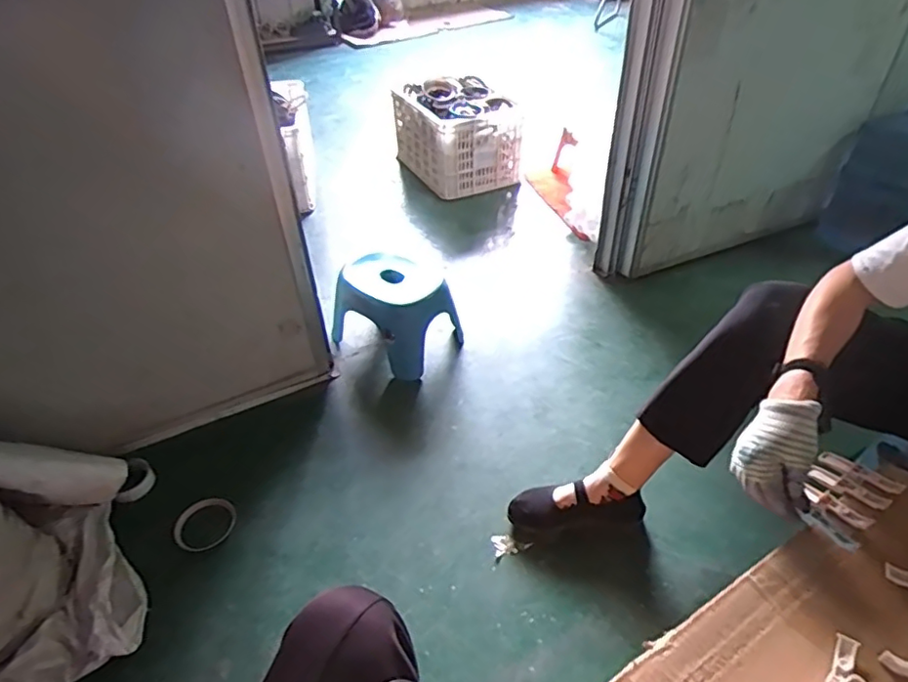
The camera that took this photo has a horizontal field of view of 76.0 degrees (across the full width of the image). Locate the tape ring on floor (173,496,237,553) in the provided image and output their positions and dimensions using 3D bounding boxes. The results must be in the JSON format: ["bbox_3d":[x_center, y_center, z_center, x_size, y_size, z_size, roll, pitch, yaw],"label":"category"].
[{"bbox_3d":[-0.460,0.336,1.074,0.095,0.014,0.110,30,50,32],"label":"tape ring on floor"}]

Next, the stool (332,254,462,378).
[{"bbox_3d":[-0.133,-0.072,1.293,0.249,0.207,0.177,24,47,28],"label":"stool"}]

